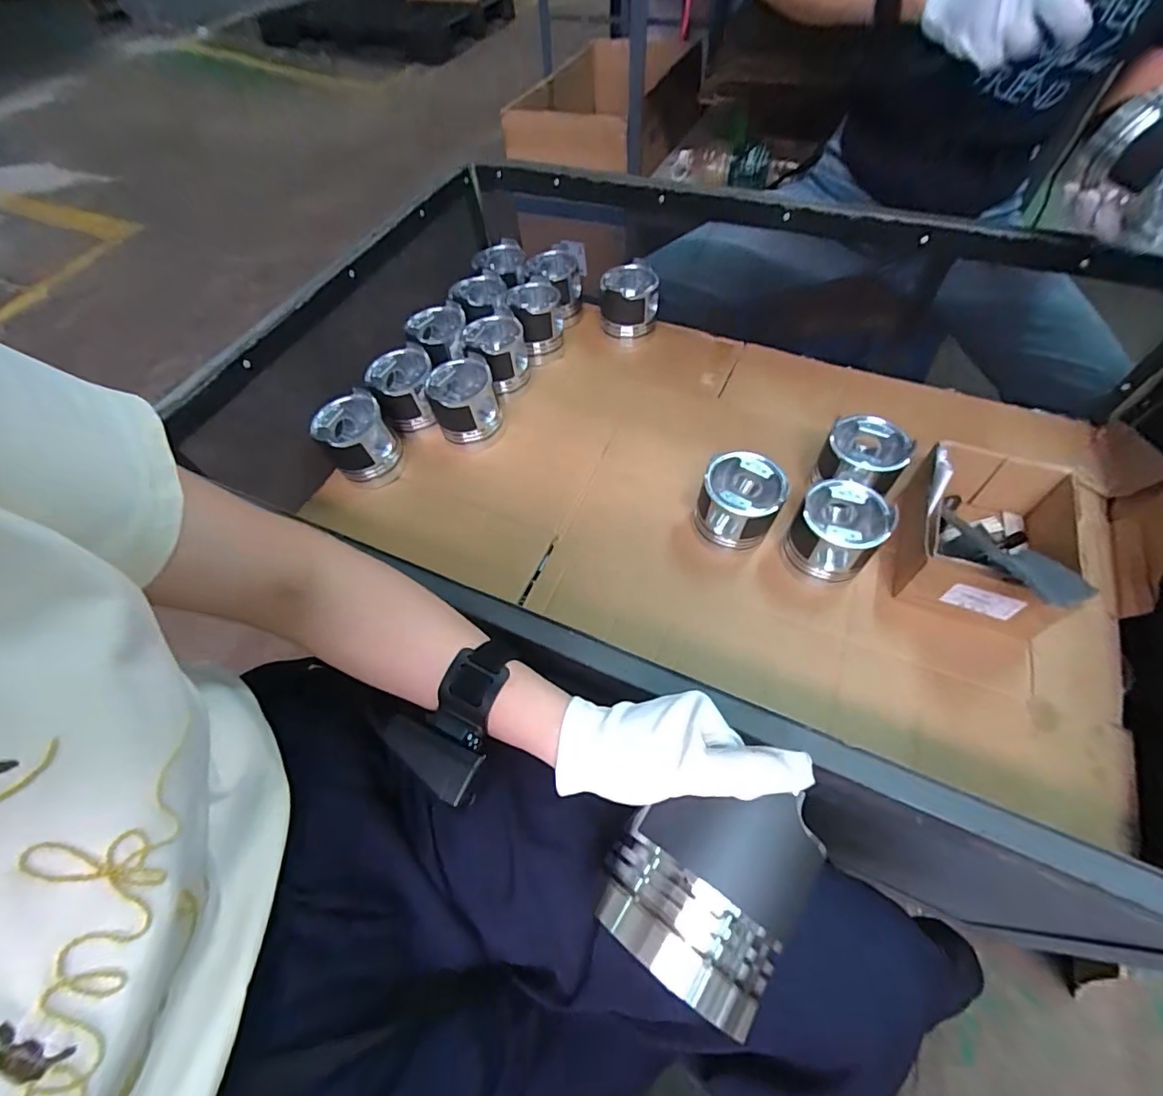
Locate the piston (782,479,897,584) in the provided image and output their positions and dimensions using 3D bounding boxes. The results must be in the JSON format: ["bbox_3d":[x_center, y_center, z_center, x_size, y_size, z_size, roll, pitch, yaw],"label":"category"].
[{"bbox_3d":[0.308,-0.013,0.629,0.094,0.104,0.098,-2,57,3],"label":"piston"}]

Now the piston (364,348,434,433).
[{"bbox_3d":[-0.269,-0.236,0.795,0.096,0.099,0.091,-20,58,-9],"label":"piston"}]

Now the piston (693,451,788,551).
[{"bbox_3d":[0.199,-0.052,0.658,0.095,0.109,0.089,-2,57,3],"label":"piston"}]

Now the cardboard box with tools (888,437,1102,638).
[{"bbox_3d":[0.480,-0.007,0.602,0.168,0.124,0.219,16,59,14],"label":"cardboard box with tools"}]

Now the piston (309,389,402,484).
[{"bbox_3d":[-0.325,-0.157,0.752,0.094,0.096,0.094,-28,59,-14],"label":"piston"}]

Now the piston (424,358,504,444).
[{"bbox_3d":[-0.172,-0.211,0.774,0.093,0.103,0.093,-20,58,-9],"label":"piston"}]

